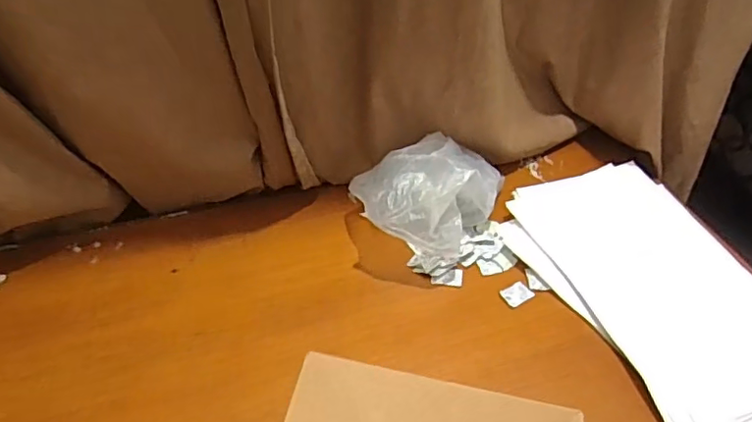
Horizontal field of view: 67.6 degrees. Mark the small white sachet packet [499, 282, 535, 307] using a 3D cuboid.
[{"bbox_3d":[0.194,0.113,0.767,0.042,0.006,0.035,-20,47,-19],"label":"small white sachet packet"}]

